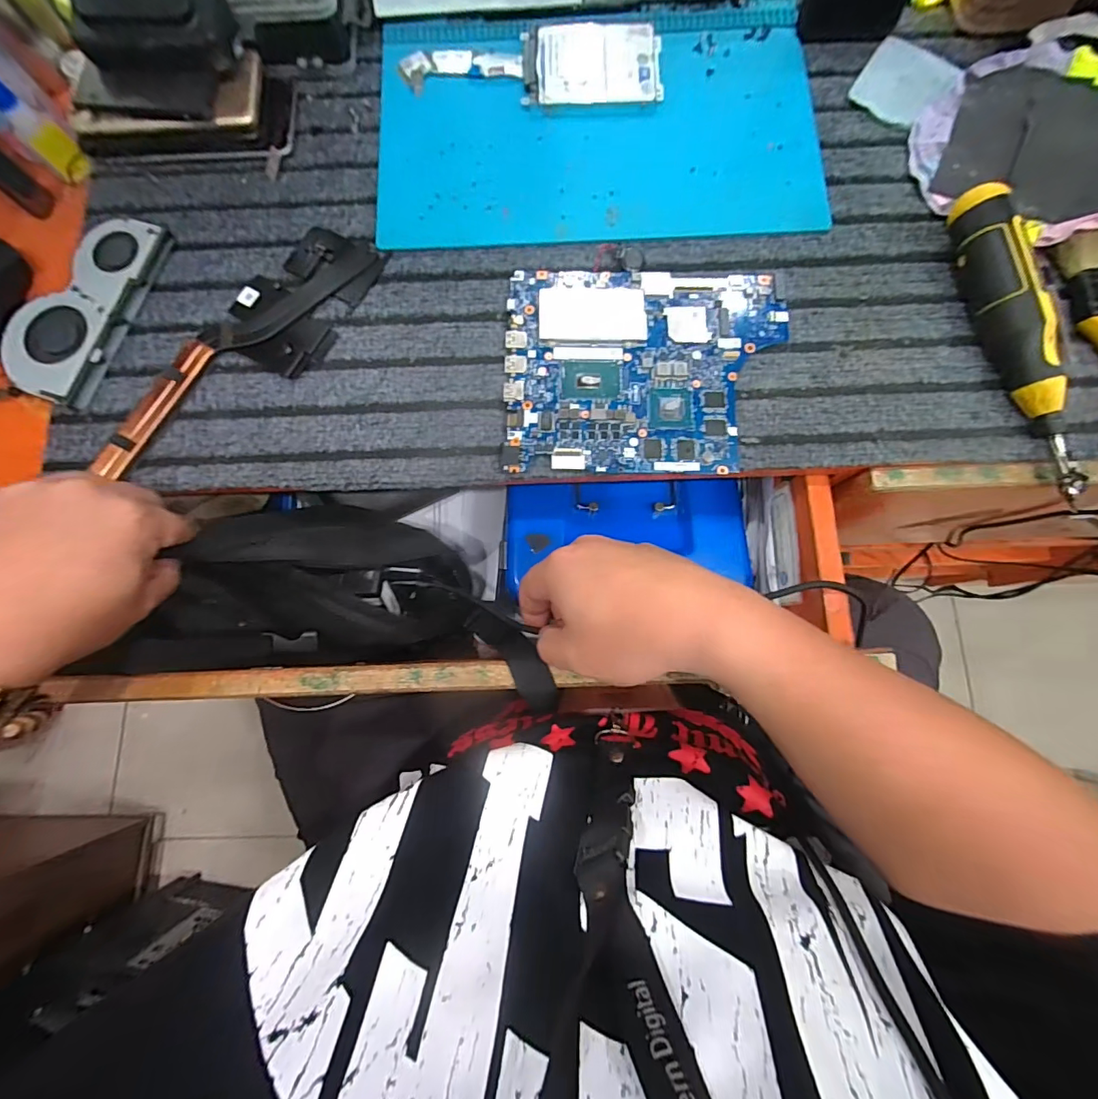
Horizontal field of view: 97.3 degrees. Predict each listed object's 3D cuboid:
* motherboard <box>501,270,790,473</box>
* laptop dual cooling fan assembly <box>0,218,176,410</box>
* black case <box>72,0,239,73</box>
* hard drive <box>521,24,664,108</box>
[{"bbox_3d":[0.069,-0.132,0.349,0.197,0.008,0.156,1,79,2],"label":"motherboard"},{"bbox_3d":[-0.347,-0.182,0.361,0.075,0.011,0.149,19,80,5],"label":"laptop dual cooling fan assembly"},{"bbox_3d":[-0.287,-0.376,0.351,0.104,0.036,0.046,-1,78,1],"label":"black case"},{"bbox_3d":[0.037,-0.393,0.392,0.105,0.012,0.067,-1,79,1],"label":"hard drive"}]

